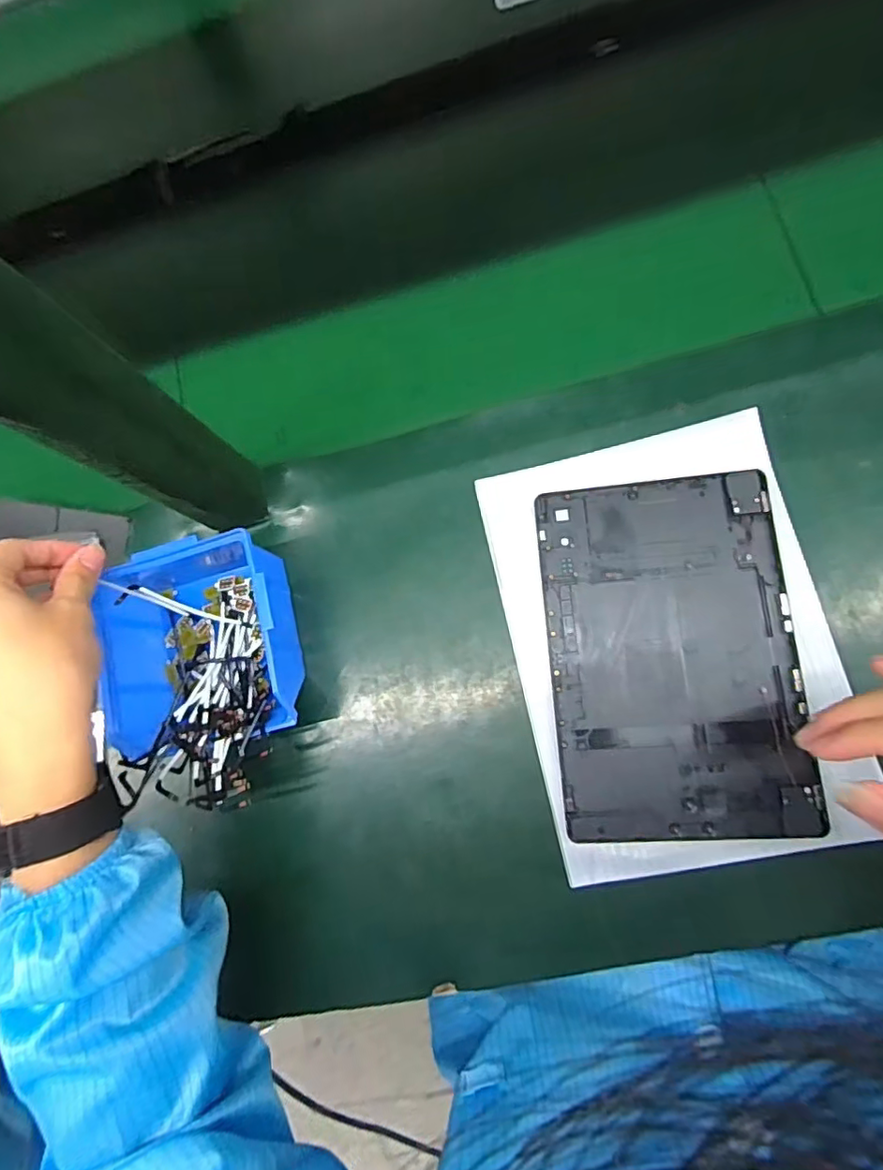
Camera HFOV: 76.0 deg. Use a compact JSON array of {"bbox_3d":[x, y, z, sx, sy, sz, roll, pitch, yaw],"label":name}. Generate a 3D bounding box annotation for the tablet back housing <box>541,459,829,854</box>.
[{"bbox_3d":[0.150,0.044,0.375,0.150,0.008,0.231,-6,80,12],"label":"tablet back housing"}]

